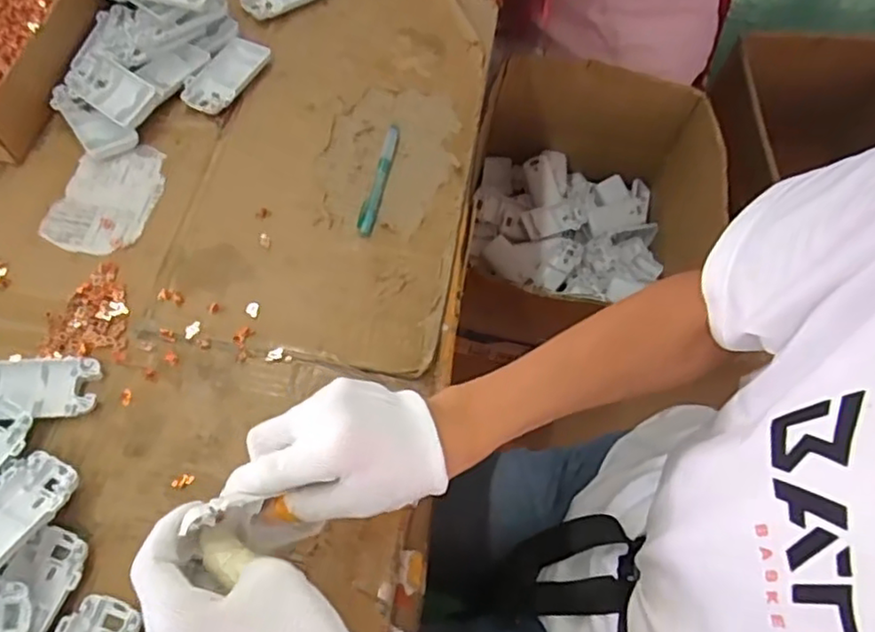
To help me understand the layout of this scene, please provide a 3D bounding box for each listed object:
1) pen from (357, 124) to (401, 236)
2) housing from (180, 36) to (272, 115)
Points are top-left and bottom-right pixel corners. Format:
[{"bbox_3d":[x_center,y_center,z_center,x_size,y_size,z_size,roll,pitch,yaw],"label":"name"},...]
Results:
[{"bbox_3d":[-0.052,-0.127,0.590,0.015,0.009,0.131,12,65,2],"label":"pen"},{"bbox_3d":[-0.207,-0.237,0.629,0.045,0.014,0.097,26,66,9],"label":"housing"}]

